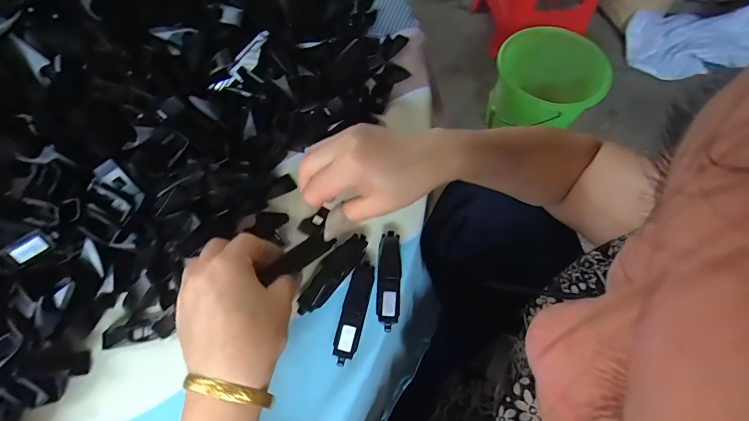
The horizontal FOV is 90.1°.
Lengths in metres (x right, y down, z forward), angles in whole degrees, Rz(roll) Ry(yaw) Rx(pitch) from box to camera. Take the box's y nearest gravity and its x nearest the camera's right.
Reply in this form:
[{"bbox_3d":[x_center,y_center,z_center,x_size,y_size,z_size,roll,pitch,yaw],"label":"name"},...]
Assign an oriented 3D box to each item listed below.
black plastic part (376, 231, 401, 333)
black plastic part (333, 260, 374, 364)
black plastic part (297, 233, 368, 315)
[{"bbox_3d":[0.012,0.056,0.308,0.019,0.019,0.079,3,64,0],"label":"black plastic part"},{"bbox_3d":[-0.016,0.079,0.296,0.019,0.015,0.079,11,64,4],"label":"black plastic part"},{"bbox_3d":[-0.036,0.051,0.313,0.024,0.006,0.079,37,68,15],"label":"black plastic part"}]

